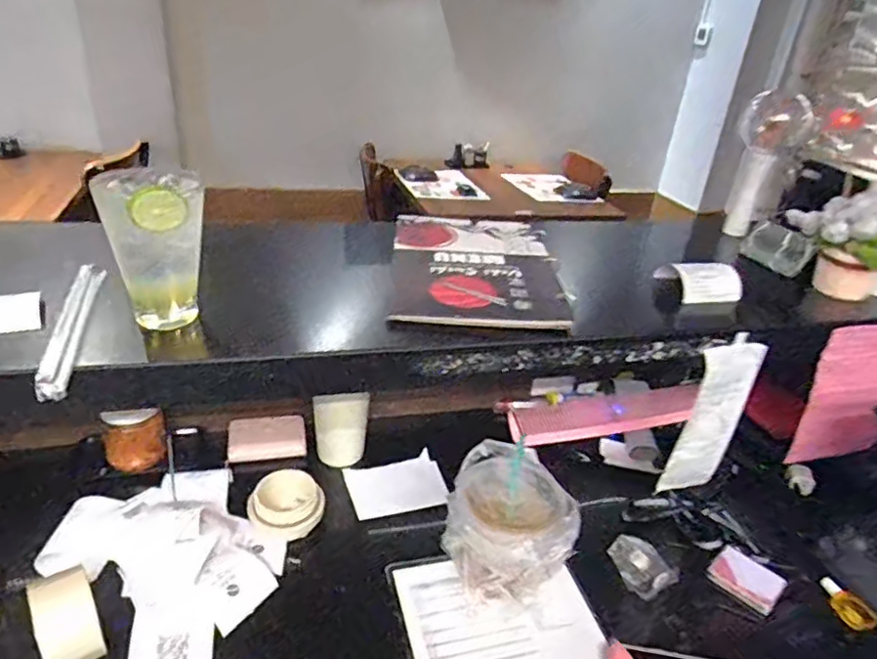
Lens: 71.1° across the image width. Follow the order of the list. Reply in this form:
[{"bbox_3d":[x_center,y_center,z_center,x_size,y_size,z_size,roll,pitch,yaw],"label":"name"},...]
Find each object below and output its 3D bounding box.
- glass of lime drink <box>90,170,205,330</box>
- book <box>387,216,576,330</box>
[{"bbox_3d":[-0.259,-0.074,0.564,0.082,0.130,0.085,-11,33,-28],"label":"glass of lime drink"},{"bbox_3d":[0.048,-0.078,0.760,0.203,0.029,0.309,4,29,-4],"label":"book"}]

